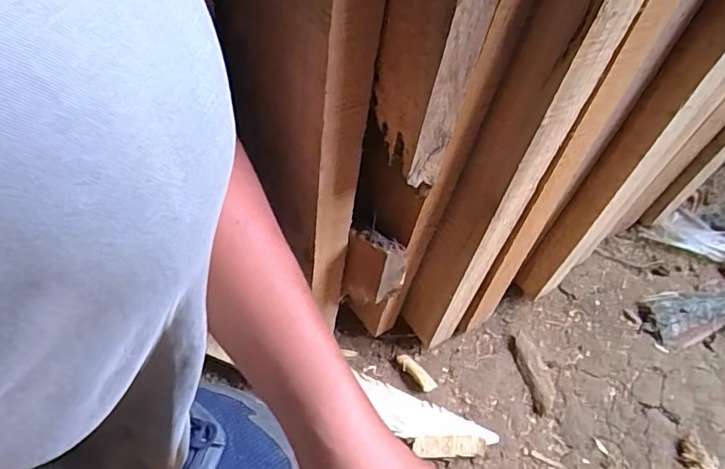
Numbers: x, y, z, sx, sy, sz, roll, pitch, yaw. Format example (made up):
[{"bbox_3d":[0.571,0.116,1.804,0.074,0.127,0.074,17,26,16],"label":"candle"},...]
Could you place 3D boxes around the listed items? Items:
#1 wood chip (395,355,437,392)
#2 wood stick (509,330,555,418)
[{"bbox_3d":[0.054,0.141,0.542,0.014,0.004,0.047,-39,70,-23],"label":"wood chip"},{"bbox_3d":[0.177,0.142,0.544,0.029,0.007,0.082,-9,61,-9],"label":"wood stick"}]

